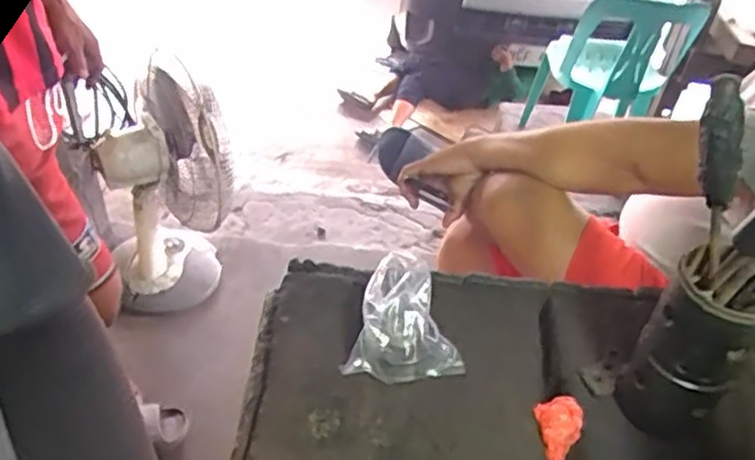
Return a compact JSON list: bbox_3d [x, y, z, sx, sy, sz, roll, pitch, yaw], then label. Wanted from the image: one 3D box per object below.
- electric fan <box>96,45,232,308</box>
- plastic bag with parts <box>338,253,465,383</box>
[{"bbox_3d":[-0.496,-0.079,1.692,0.292,0.560,0.274,-9,44,-16],"label":"electric fan"},{"bbox_3d":[0.037,0.085,0.678,0.107,0.083,0.112,18,44,13],"label":"plastic bag with parts"}]

